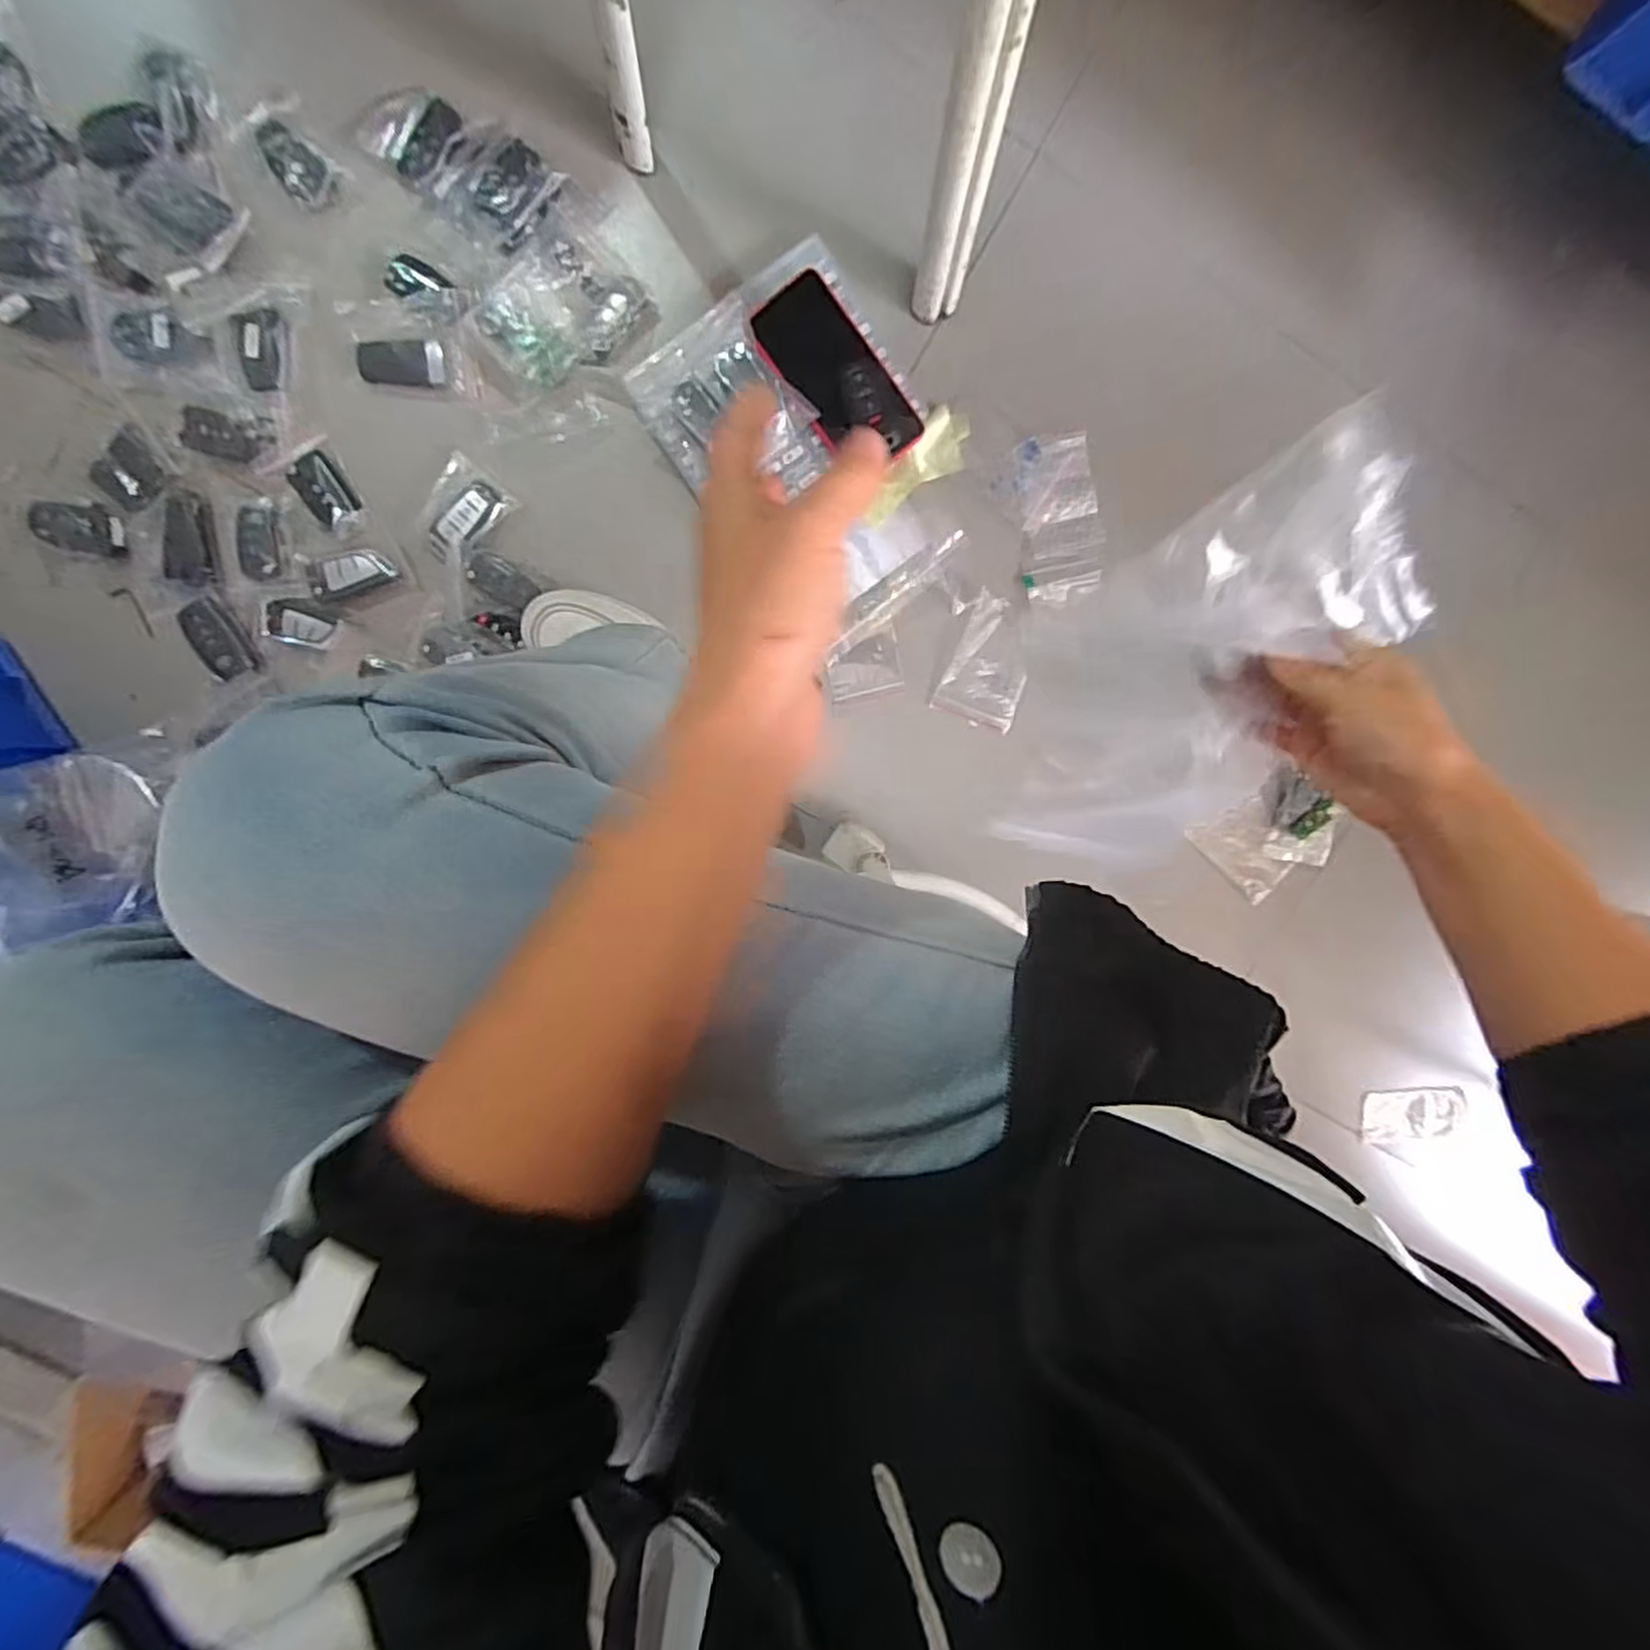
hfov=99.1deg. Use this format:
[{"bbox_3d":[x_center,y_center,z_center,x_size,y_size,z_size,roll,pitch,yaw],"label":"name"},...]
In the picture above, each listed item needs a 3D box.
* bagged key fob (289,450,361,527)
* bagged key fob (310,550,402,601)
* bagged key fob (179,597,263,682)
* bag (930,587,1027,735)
[{"bbox_3d":[-0.429,-0.286,0.601,0.036,0.014,0.054,-36,99,3],"label":"bagged key fob"},{"bbox_3d":[-0.412,-0.221,0.614,0.069,0.016,0.029,-18,99,0],"label":"bagged key fob"},{"bbox_3d":[-0.534,-0.162,0.619,0.038,0.010,0.069,-36,99,3],"label":"bagged key fob"},{"bbox_3d":[0.156,-0.150,0.658,0.073,0.004,0.112,21,97,-6],"label":"bag"}]

